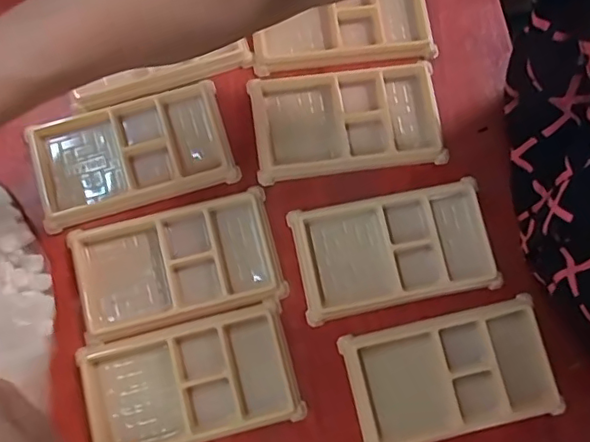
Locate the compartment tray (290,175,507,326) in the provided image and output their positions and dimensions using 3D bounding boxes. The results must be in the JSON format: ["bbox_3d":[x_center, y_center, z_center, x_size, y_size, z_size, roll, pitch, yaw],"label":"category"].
[{"bbox_3d":[0.070,0.019,0.403,0.136,0.008,0.077,-11,79,-5],"label":"compartment tray"}]

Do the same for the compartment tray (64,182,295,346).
[{"bbox_3d":[-0.082,0.030,0.396,0.136,0.011,0.077,-14,79,-5],"label":"compartment tray"}]

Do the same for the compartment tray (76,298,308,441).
[{"bbox_3d":[-0.069,0.107,0.379,0.135,0.012,0.077,-14,79,-5],"label":"compartment tray"}]

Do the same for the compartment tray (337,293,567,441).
[{"bbox_3d":[0.107,0.103,0.385,0.138,0.008,0.078,-13,79,-5],"label":"compartment tray"}]

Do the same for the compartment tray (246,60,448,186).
[{"bbox_3d":[0.039,-0.074,0.423,0.137,0.013,0.075,-8,79,-4],"label":"compartment tray"}]

